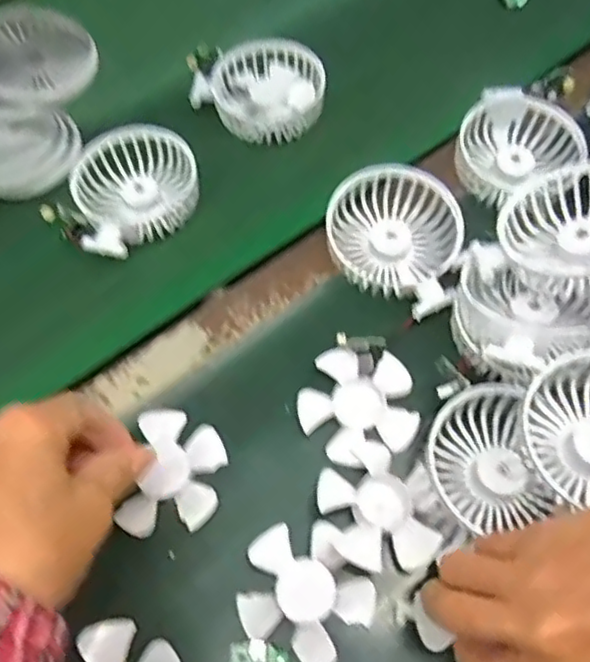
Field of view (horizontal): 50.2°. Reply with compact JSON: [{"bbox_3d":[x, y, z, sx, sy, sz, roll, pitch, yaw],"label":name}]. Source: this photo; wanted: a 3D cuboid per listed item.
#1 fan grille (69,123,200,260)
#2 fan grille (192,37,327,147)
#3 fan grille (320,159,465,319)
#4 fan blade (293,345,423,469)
[{"bbox_3d":[-0.124,-0.106,0.468,0.090,0.024,0.104,39,72,21],"label":"fan grille"},{"bbox_3d":[-0.025,-0.196,0.519,0.097,0.033,0.092,30,69,18],"label":"fan grille"},{"bbox_3d":[0.073,-0.067,0.434,0.104,0.033,0.091,32,68,18],"label":"fan grille"},{"bbox_3d":[0.038,0.044,0.384,0.068,0.010,0.071,-2,63,3],"label":"fan blade"}]

